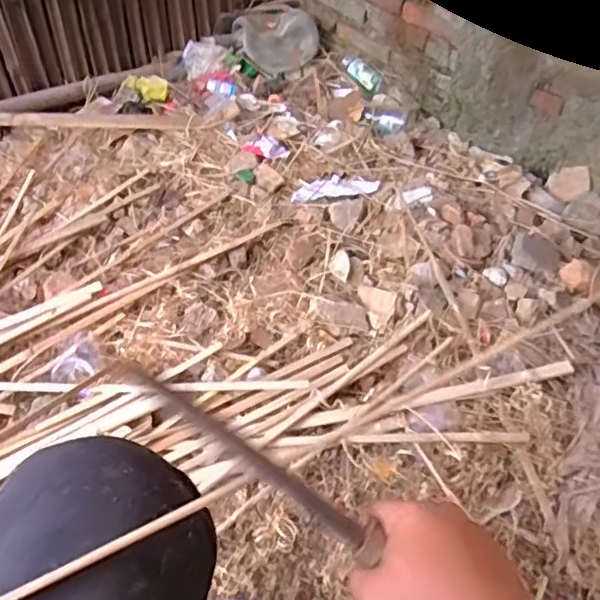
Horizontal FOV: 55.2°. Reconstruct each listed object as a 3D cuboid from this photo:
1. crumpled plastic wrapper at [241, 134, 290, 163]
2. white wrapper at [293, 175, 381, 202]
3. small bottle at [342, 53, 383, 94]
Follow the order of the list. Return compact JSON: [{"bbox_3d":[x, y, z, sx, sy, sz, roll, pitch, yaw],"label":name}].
[{"bbox_3d":[-0.075,-0.352,1.342,0.095,0.009,0.080,38,58,25],"label":"crumpled plastic wrapper"},{"bbox_3d":[0.074,-0.253,1.280,0.198,0.014,0.083,-9,51,-11],"label":"white wrapper"},{"bbox_3d":[0.167,-0.621,1.560,0.058,0.039,0.184,-18,51,-17],"label":"small bottle"}]

